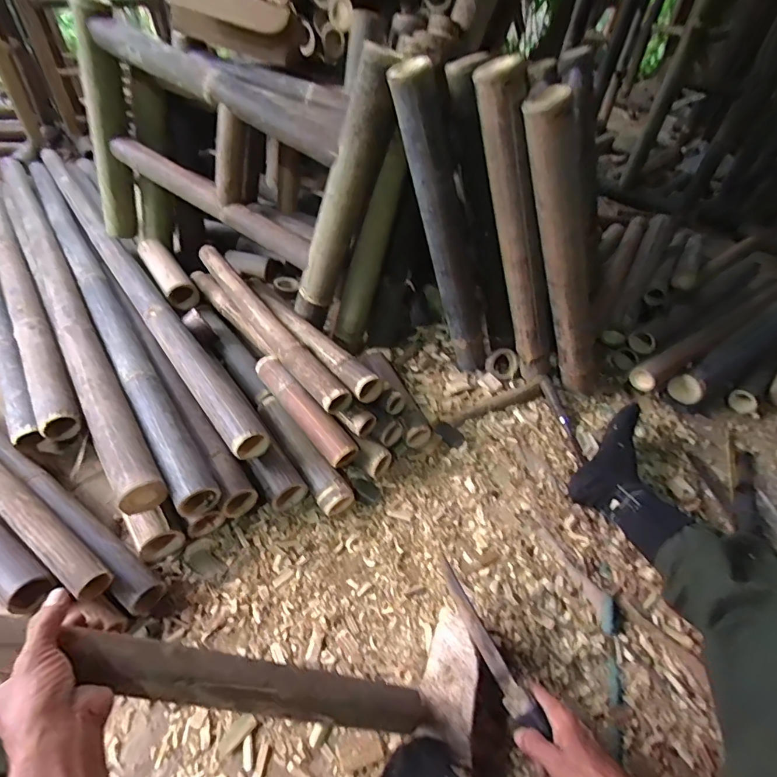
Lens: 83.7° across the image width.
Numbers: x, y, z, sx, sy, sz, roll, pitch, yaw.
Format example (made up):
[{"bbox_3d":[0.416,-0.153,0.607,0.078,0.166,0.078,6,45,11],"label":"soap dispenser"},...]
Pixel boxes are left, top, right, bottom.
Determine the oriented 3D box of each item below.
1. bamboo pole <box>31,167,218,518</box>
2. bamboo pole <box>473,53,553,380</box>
[{"bbox_3d":[-0.723,-0.285,1.041,0.061,0.058,1.509,-25,54,-28],"label":"bamboo pole"},{"bbox_3d":[0.252,-0.251,0.826,0.075,0.622,0.071,-8,43,19],"label":"bamboo pole"}]

